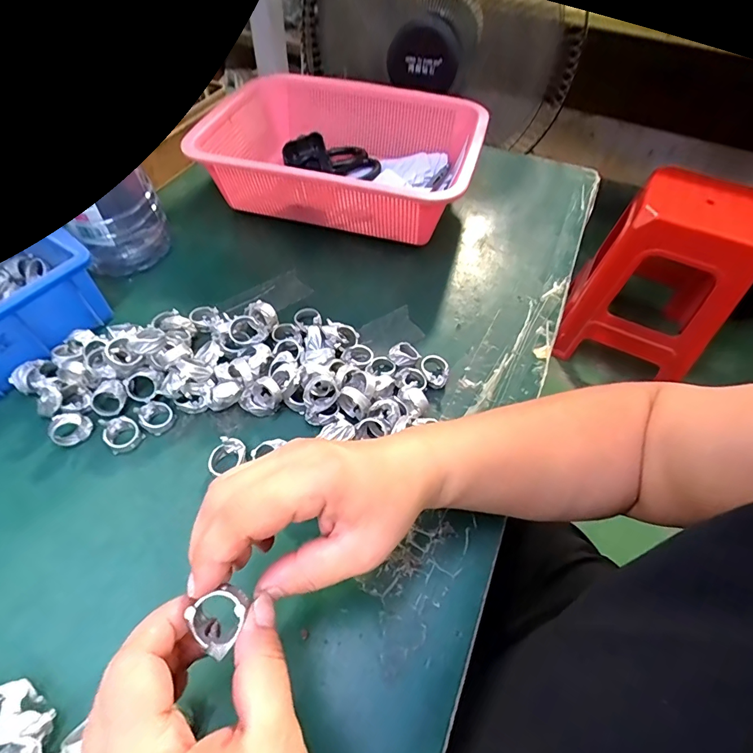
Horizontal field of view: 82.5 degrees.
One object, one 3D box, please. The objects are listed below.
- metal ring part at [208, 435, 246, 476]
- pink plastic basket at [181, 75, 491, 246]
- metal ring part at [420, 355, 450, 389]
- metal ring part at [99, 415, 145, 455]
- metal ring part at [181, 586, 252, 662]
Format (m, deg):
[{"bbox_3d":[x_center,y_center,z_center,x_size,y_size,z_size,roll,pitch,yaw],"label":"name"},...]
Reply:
[{"bbox_3d":[-0.111,0.059,0.318,0.028,0.018,0.023,-27,59,-20],"label":"metal ring part"},{"bbox_3d":[-0.034,-0.251,0.499,0.290,0.094,0.206,18,55,11],"label":"pink plastic basket"},{"bbox_3d":[0.049,-0.004,0.366,0.023,0.017,0.028,6,54,2],"label":"metal ring part"},{"bbox_3d":[-0.195,0.043,0.328,0.024,0.014,0.027,-33,61,-23],"label":"metal ring part"},{"bbox_3d":[-0.066,0.105,0.186,0.024,0.012,0.022,-38,64,-26],"label":"metal ring part"}]

